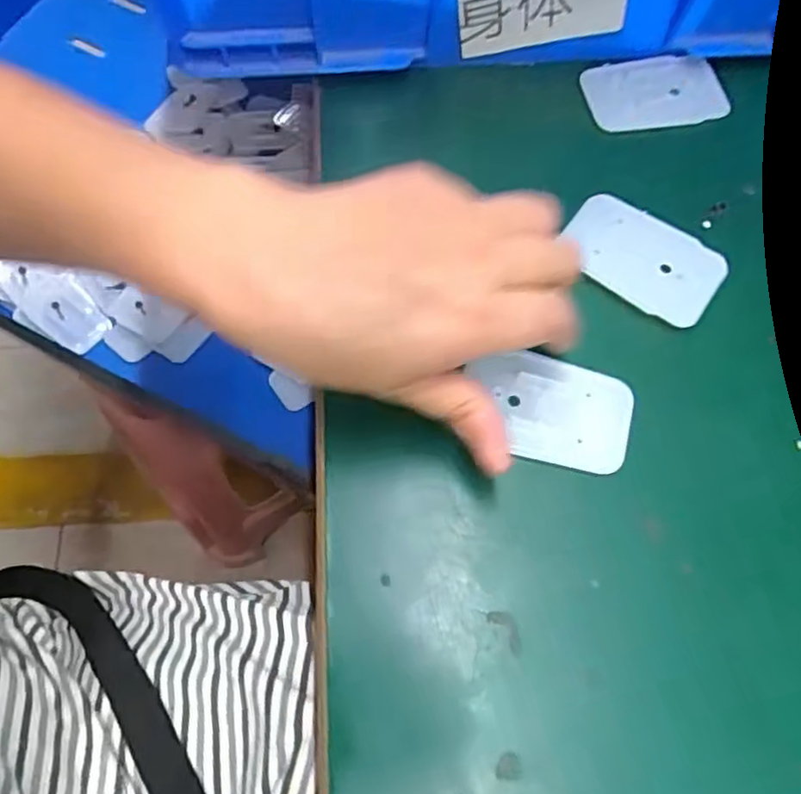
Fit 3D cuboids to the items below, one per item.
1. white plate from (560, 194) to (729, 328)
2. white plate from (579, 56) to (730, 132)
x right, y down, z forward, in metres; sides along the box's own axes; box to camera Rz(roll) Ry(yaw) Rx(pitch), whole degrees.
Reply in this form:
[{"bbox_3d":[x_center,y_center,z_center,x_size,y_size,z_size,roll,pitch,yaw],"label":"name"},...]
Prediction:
[{"bbox_3d":[0.107,-0.061,0.299,0.068,0.007,0.042,32,71,12],"label":"white plate"},{"bbox_3d":[0.128,-0.156,0.343,0.067,0.005,0.044,-9,68,-4],"label":"white plate"}]

